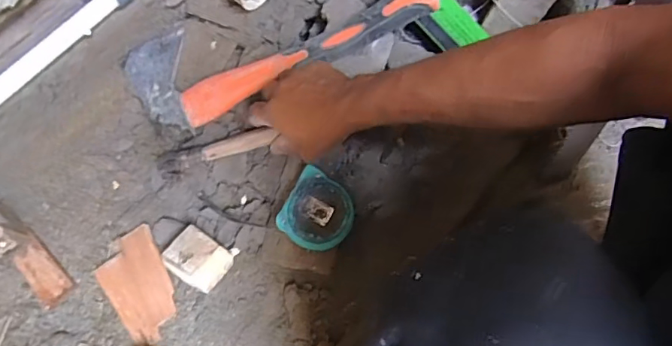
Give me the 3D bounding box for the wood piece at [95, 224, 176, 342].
[{"bbox_3d":[-0.226,0.129,0.578,0.081,0.007,0.118,-37,74,6],"label":"wood piece"}]

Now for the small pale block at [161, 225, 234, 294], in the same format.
[{"bbox_3d":[-0.155,0.099,0.571,0.064,0.038,0.054,32,74,10],"label":"small pale block"}]

